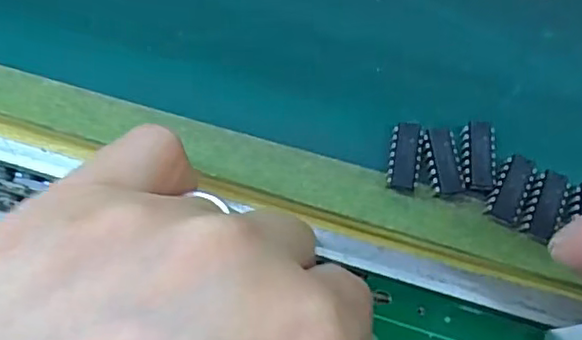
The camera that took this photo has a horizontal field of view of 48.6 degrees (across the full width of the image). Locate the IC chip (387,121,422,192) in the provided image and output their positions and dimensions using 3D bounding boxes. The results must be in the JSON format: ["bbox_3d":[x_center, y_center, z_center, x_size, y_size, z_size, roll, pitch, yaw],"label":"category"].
[{"bbox_3d":[0.031,-0.003,0.175,0.008,0.007,0.019,9,72,2],"label":"IC chip"}]

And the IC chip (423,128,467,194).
[{"bbox_3d":[0.041,-0.002,0.174,0.008,0.006,0.019,-5,72,-3],"label":"IC chip"}]

